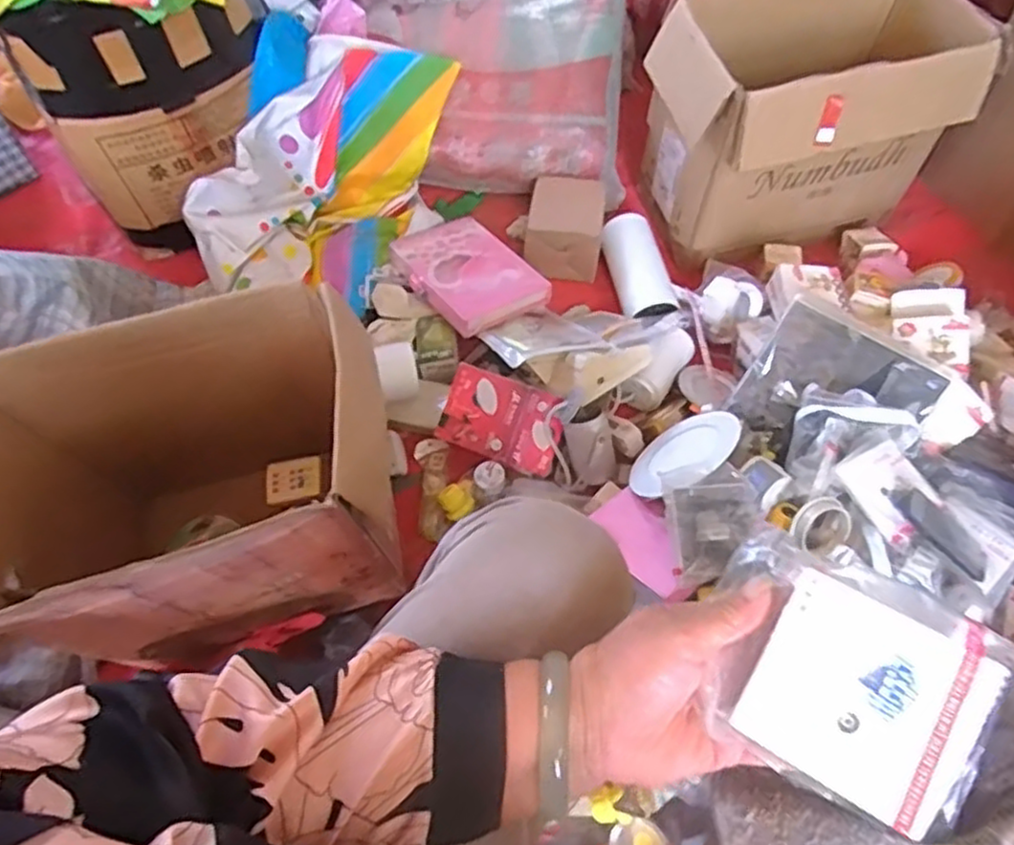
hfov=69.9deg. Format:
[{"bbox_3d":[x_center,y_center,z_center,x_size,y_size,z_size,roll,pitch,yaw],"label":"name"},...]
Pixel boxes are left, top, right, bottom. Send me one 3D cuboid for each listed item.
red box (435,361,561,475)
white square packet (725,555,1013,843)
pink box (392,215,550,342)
[{"bbox_3d":[-0.006,-0.004,0.920,0.151,0.032,0.101,21,92,16],"label":"red box"},{"bbox_3d":[0.165,0.125,0.334,0.096,0.010,0.096,21,92,25],"label":"white square packet"},{"bbox_3d":[-0.053,-0.217,1.033,0.154,0.039,0.208,-33,64,-16],"label":"pink box"}]

